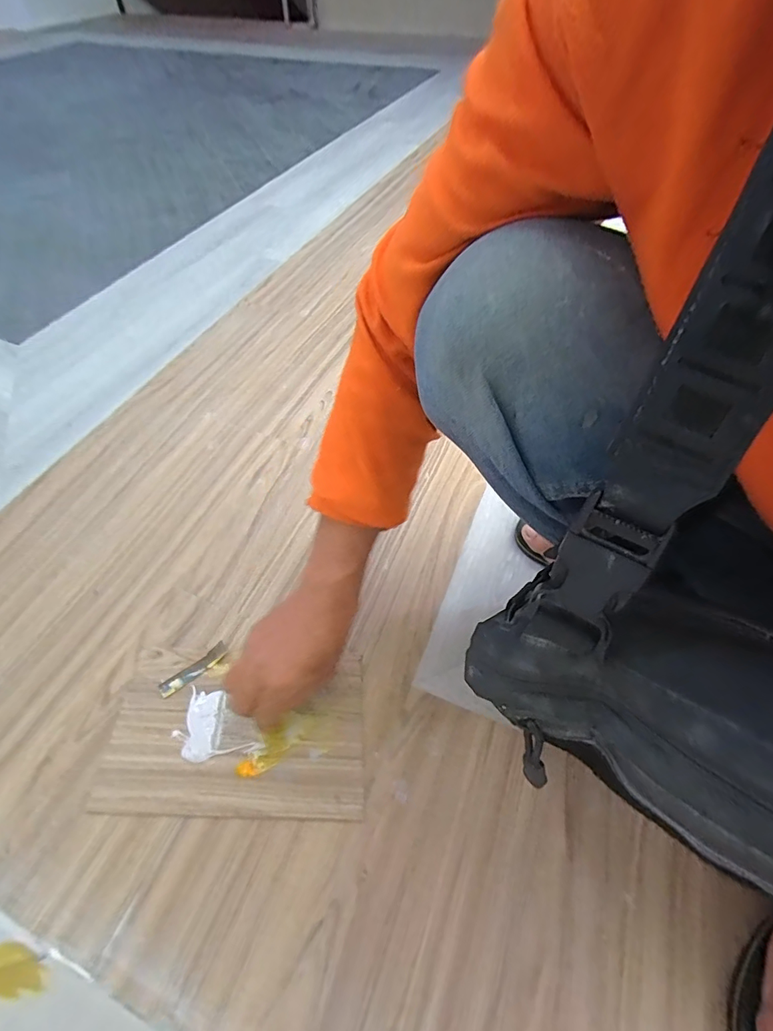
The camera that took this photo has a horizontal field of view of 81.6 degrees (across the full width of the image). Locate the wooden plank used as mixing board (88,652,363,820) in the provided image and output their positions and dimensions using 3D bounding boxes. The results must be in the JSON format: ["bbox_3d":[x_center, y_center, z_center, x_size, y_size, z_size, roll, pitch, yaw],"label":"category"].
[{"bbox_3d":[-0.148,0.212,0.446,0.246,0.007,0.142,1,53,0],"label":"wooden plank used as mixing board"}]

